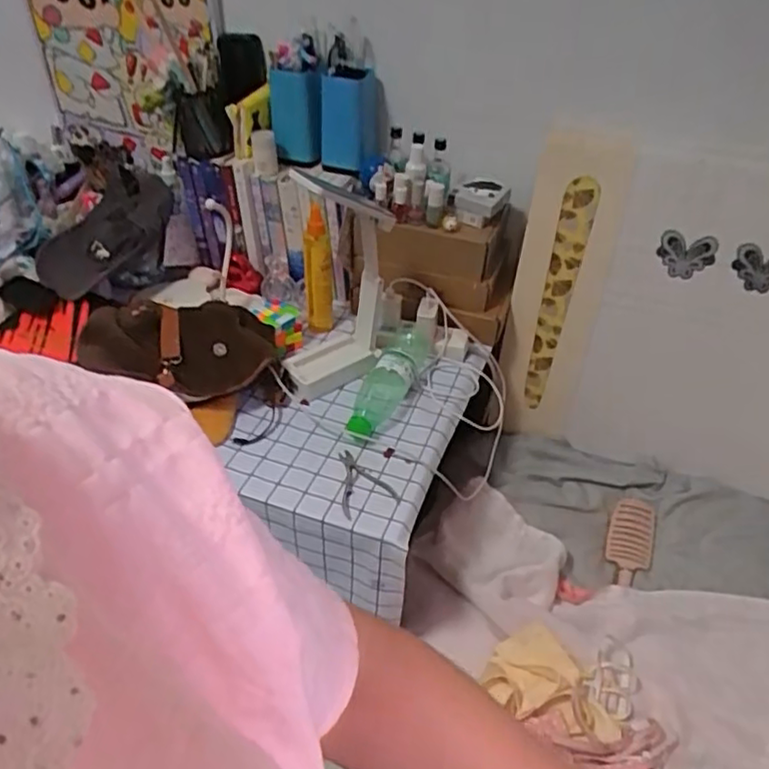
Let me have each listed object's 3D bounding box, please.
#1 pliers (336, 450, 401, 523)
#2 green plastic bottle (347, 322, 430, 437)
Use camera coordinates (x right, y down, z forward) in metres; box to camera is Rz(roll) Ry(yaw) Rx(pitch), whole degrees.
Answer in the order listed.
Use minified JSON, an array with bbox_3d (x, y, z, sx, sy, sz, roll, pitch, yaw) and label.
[{"bbox_3d":[-0.036,0.127,0.868,0.074,0.006,0.109,-16,43,-20],"label":"pliers"},{"bbox_3d":[0.008,-0.011,0.977,0.069,0.061,0.242,12,42,12],"label":"green plastic bottle"}]

